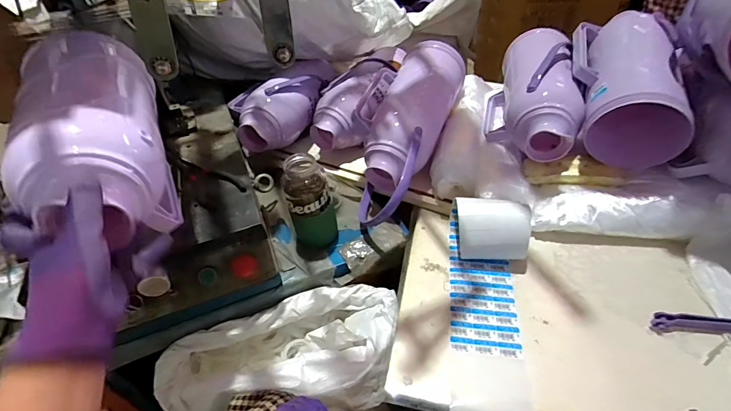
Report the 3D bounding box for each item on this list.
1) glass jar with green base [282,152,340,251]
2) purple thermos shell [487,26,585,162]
[{"bbox_3d":[-0.107,-0.008,0.732,0.085,0.197,0.081,-3,43,3],"label":"glass jar with green base"},{"bbox_3d":[0.370,-0.273,0.845,0.181,0.159,0.378,4,58,11],"label":"purple thermos shell"}]

